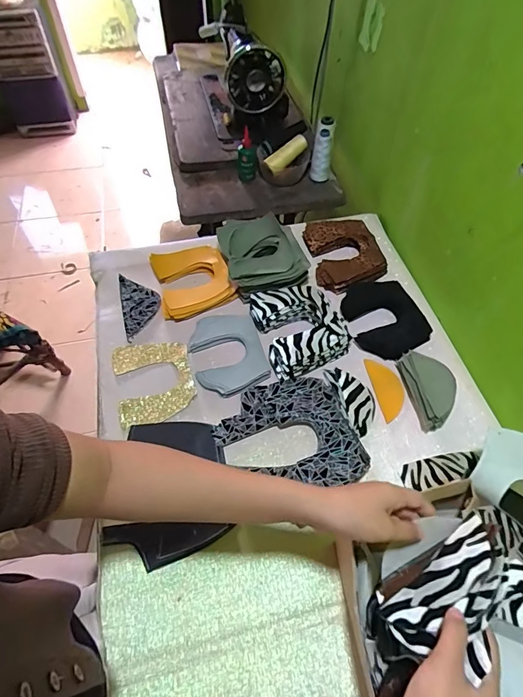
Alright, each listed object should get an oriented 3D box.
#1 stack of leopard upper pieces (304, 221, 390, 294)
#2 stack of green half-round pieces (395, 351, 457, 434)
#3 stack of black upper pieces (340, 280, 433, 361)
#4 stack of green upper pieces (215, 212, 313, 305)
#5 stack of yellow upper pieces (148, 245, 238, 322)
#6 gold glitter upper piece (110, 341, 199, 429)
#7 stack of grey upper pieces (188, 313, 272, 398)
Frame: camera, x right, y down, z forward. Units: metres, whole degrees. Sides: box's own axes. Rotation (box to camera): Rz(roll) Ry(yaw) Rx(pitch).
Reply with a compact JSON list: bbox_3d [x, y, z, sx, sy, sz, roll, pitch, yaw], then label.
[{"bbox_3d":[0.168,-0.190,0.817,0.136,0.035,0.159,-9,56,-8],"label":"stack of leopard upper pieces"},{"bbox_3d":[0.262,0.061,0.645,0.067,0.042,0.127,-6,56,-6],"label":"stack of green half-round pieces"},{"bbox_3d":[0.219,-0.060,0.733,0.124,0.027,0.168,-12,57,-10],"label":"stack of black upper pieces"},{"bbox_3d":[0.002,-0.176,0.788,0.146,0.077,0.165,-13,57,-11],"label":"stack of green upper pieces"},{"bbox_3d":[-0.128,-0.130,0.773,0.136,0.024,0.148,-15,57,-12],"label":"stack of yellow upper pieces"},{"bbox_3d":[-0.176,0.051,0.671,0.122,0.009,0.150,-14,58,-9],"label":"gold glitter upper piece"},{"bbox_3d":[-0.058,0.001,0.689,0.116,0.010,0.163,-13,57,-10],"label":"stack of grey upper pieces"}]

